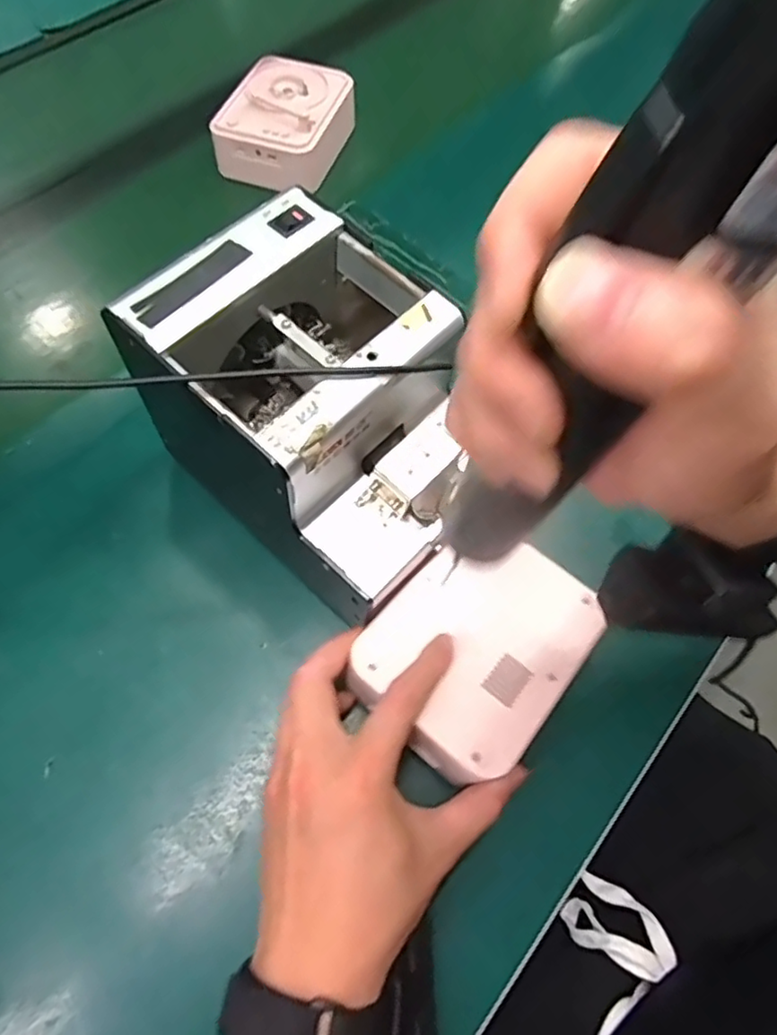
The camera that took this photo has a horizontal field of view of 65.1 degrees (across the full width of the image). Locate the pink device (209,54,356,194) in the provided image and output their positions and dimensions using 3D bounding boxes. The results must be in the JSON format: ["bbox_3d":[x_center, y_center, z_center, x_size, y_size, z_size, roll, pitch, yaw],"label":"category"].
[{"bbox_3d":[-0.091,-0.363,0.558,0.101,0.046,0.121,18,65,7],"label":"pink device"}]

